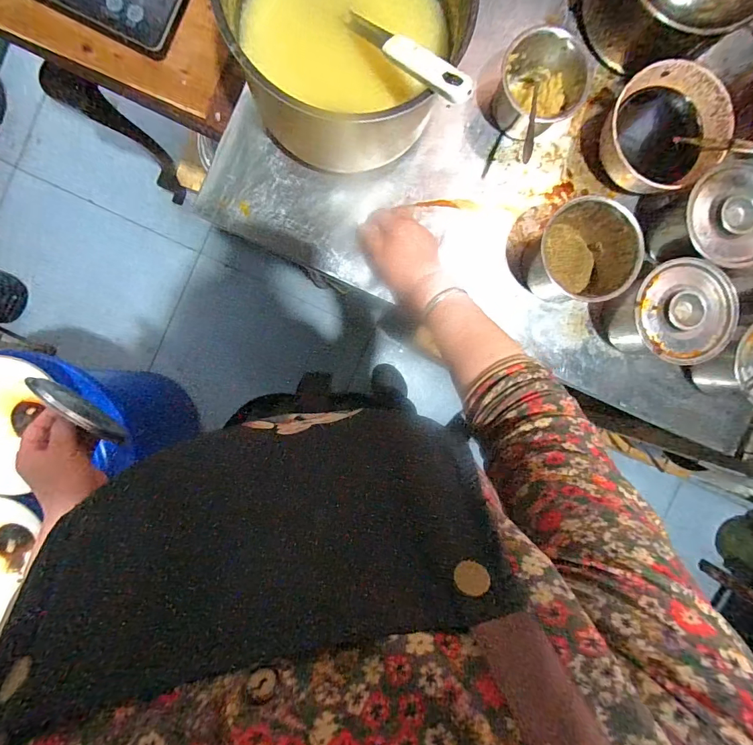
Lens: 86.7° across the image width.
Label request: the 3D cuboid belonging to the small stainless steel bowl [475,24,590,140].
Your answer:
[{"bbox_3d":[0.193,-0.352,0.481,0.102,0.079,0.109,-24,94,-1],"label":"small stainless steel bowl"}]

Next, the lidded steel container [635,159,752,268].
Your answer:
[{"bbox_3d":[0.414,-0.183,0.503,0.117,0.102,0.111,-3,94,-3],"label":"lidded steel container"}]

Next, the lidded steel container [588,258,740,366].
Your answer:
[{"bbox_3d":[0.351,-0.074,0.499,0.132,0.086,0.119,45,90,-5],"label":"lidded steel container"}]

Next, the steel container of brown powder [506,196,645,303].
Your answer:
[{"bbox_3d":[0.241,-0.150,0.493,0.136,0.085,0.107,32,91,-4],"label":"steel container of brown powder"}]

